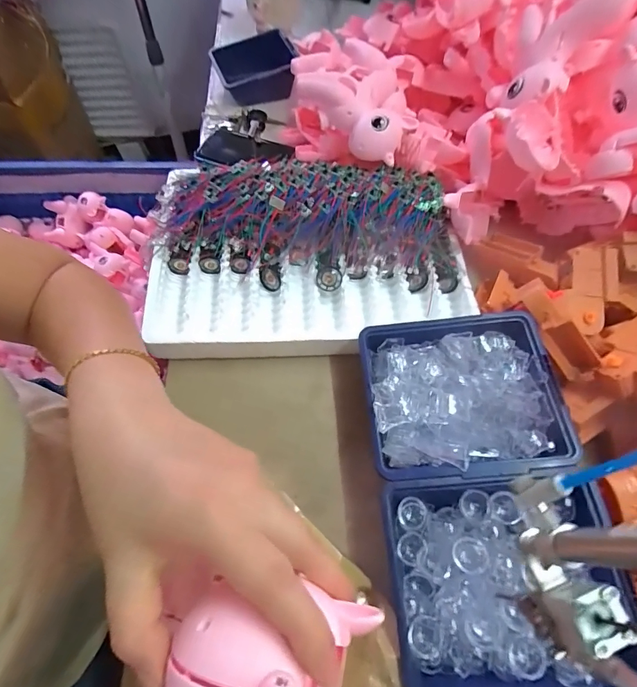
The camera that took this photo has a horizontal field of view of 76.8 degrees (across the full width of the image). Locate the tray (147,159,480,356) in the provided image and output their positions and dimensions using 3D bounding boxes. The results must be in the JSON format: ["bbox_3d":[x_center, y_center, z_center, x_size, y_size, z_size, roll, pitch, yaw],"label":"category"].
[{"bbox_3d":[-0.009,-0.106,0.463,0.353,0.063,0.244,-1,62,-4],"label":"tray"}]

